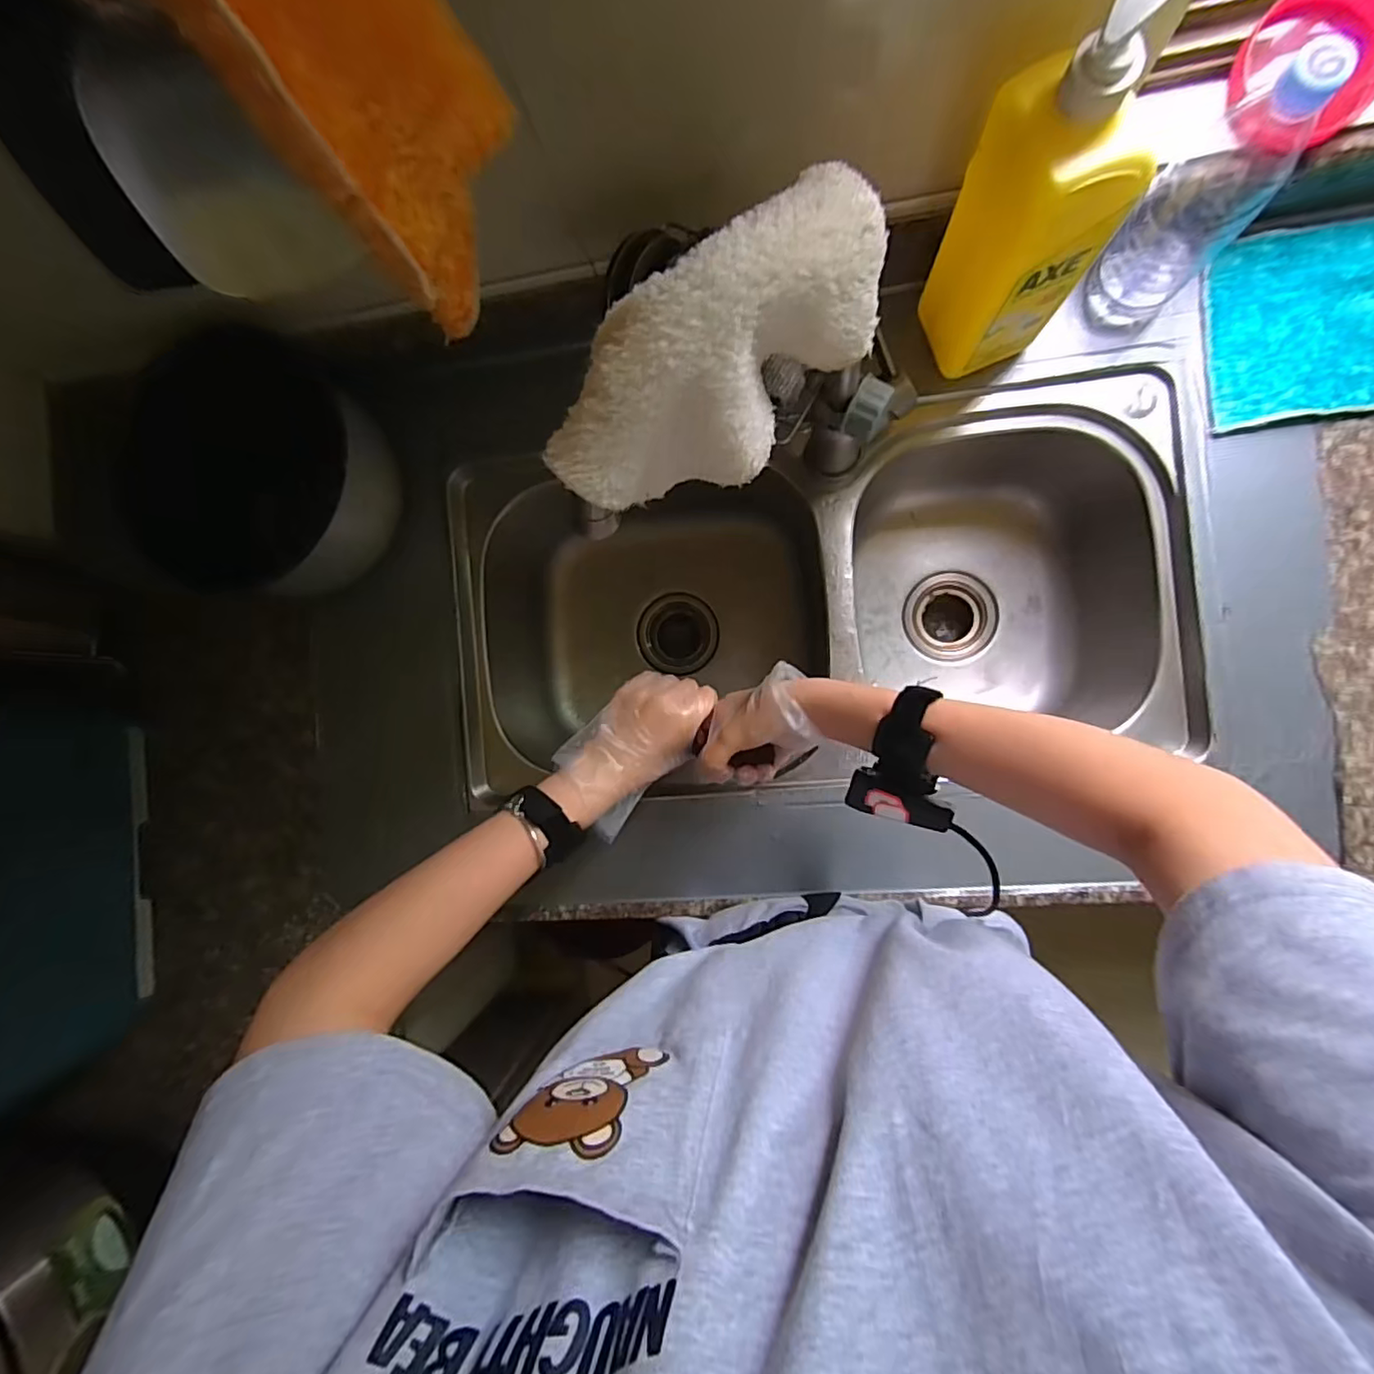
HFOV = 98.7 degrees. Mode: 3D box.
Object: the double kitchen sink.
[{"bbox_3d":[0.138,-0.091,0.706,0.743,0.261,0.354,-6,89,8],"label":"double kitchen sink"}]

